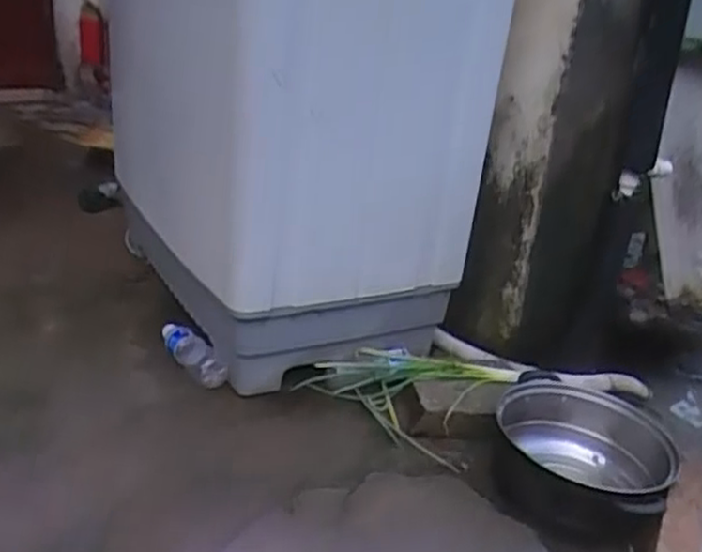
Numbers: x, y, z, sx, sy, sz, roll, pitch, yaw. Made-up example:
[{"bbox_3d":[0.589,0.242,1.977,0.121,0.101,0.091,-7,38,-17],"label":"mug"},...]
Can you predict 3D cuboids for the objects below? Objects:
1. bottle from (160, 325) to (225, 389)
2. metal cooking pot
[{"bbox_3d":[-0.316,0.150,1.460,0.052,0.061,0.223,-10,27,-32],"label":"bottle"},{"bbox_3d":[0.388,0.305,1.258,0.284,0.116,0.309,4,22,-2],"label":"metal cooking pot"}]

